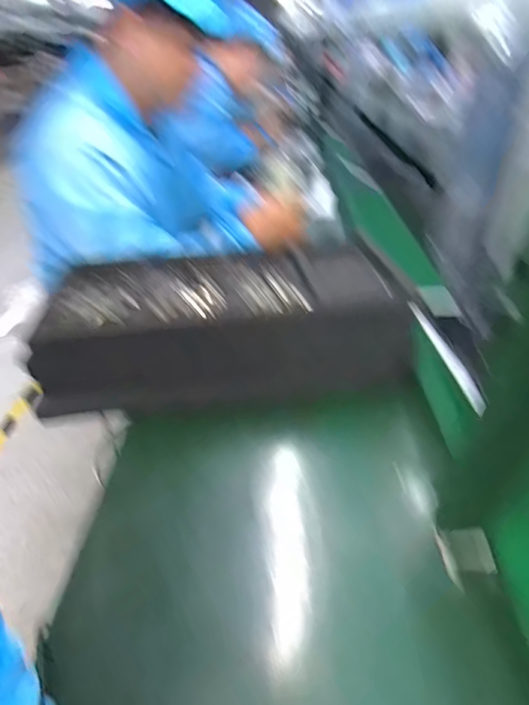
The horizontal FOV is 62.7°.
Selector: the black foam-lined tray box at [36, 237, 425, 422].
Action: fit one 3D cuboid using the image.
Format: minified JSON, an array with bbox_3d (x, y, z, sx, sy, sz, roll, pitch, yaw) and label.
[{"bbox_3d":[-0.065,-0.033,0.614,0.468,0.137,0.189,-3,37,-6],"label":"black foam-lined tray box"}]

